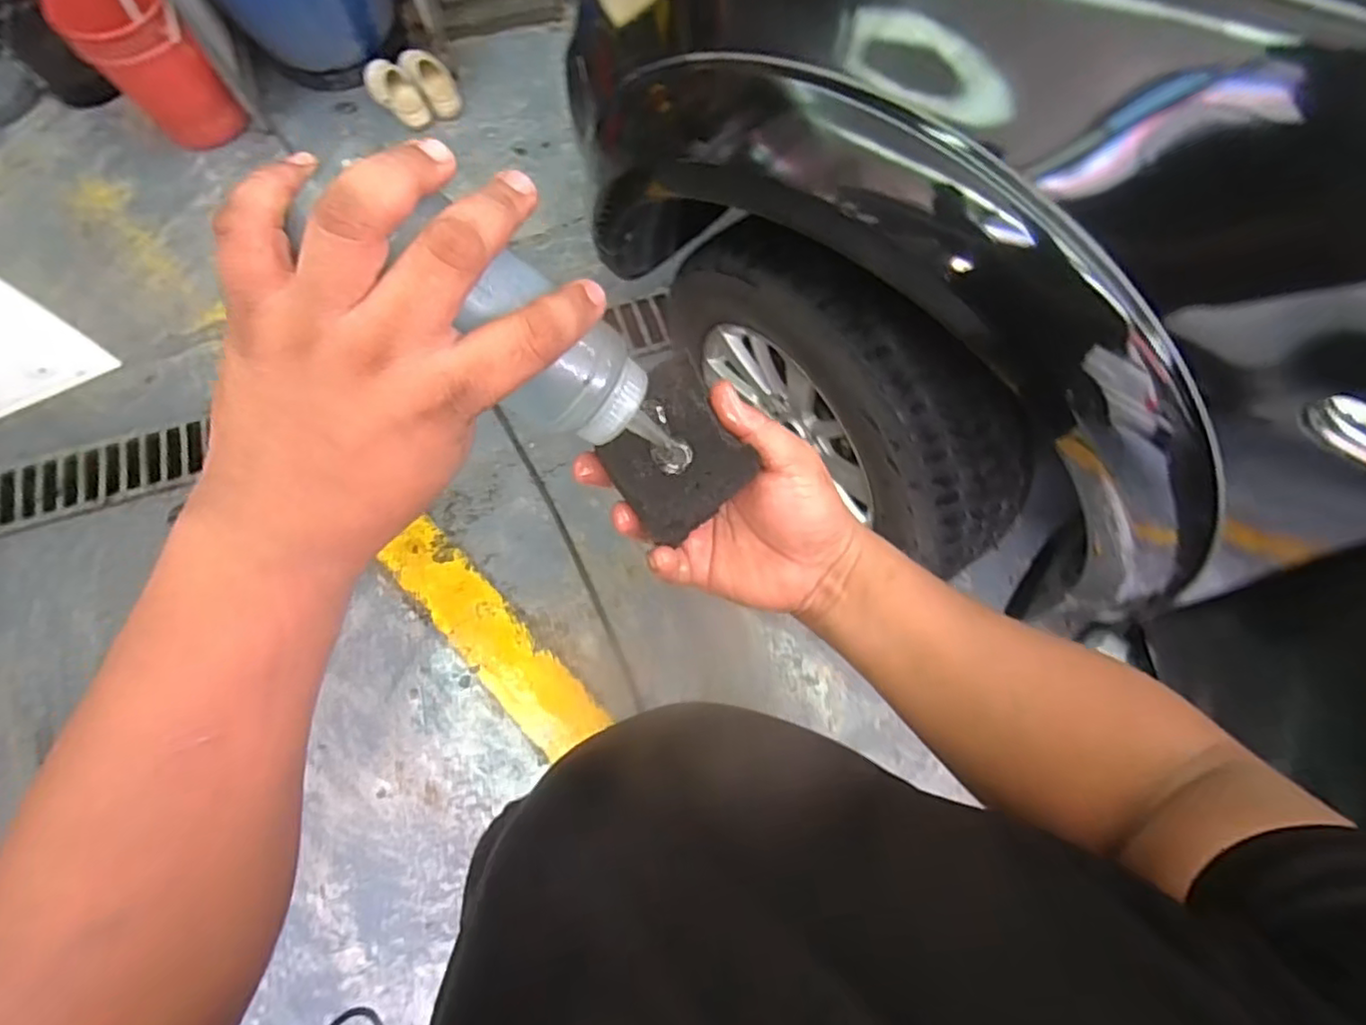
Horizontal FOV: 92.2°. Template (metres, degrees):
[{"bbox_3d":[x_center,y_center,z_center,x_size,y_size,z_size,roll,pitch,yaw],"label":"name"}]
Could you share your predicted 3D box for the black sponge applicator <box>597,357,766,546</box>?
[{"bbox_3d":[-0.007,-0.036,0.354,0.069,0.027,0.081,-34,74,-8],"label":"black sponge applicator"}]

